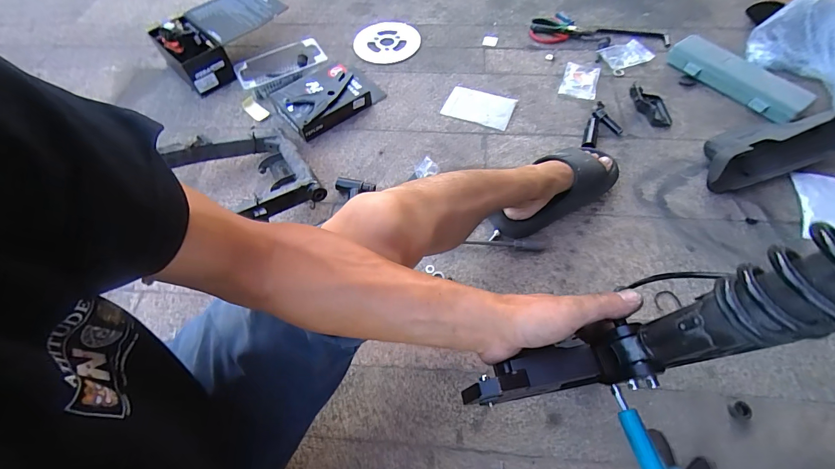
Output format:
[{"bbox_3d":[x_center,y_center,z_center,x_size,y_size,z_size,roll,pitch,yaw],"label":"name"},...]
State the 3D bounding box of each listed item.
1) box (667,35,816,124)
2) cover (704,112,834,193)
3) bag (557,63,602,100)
[{"bbox_3d":[0.705,-0.352,0.836,0.090,0.040,0.291,-34,63,-15],"label":"box"},{"bbox_3d":[0.683,-0.176,0.715,0.304,0.078,0.112,-14,60,-5],"label":"cover"},{"bbox_3d":[0.386,-0.367,0.889,0.079,0.007,0.119,16,62,12],"label":"bag"}]

